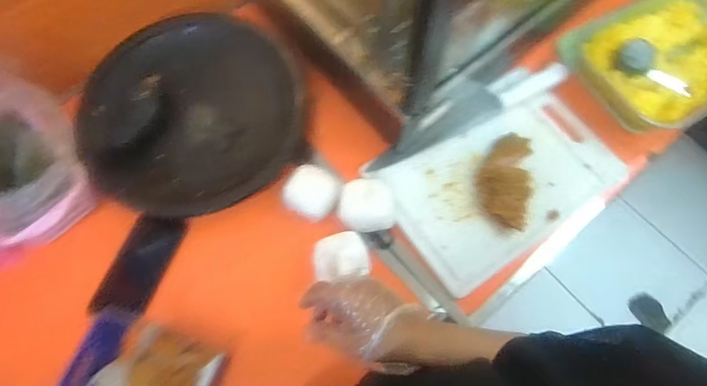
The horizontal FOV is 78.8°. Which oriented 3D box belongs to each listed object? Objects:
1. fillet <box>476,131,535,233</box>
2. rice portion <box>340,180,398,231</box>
[{"bbox_3d":[0.229,-0.021,0.649,0.080,0.028,0.147,14,70,7],"label":"fillet"},{"bbox_3d":[0.021,0.020,0.622,0.081,0.045,0.076,0,69,1],"label":"rice portion"}]

